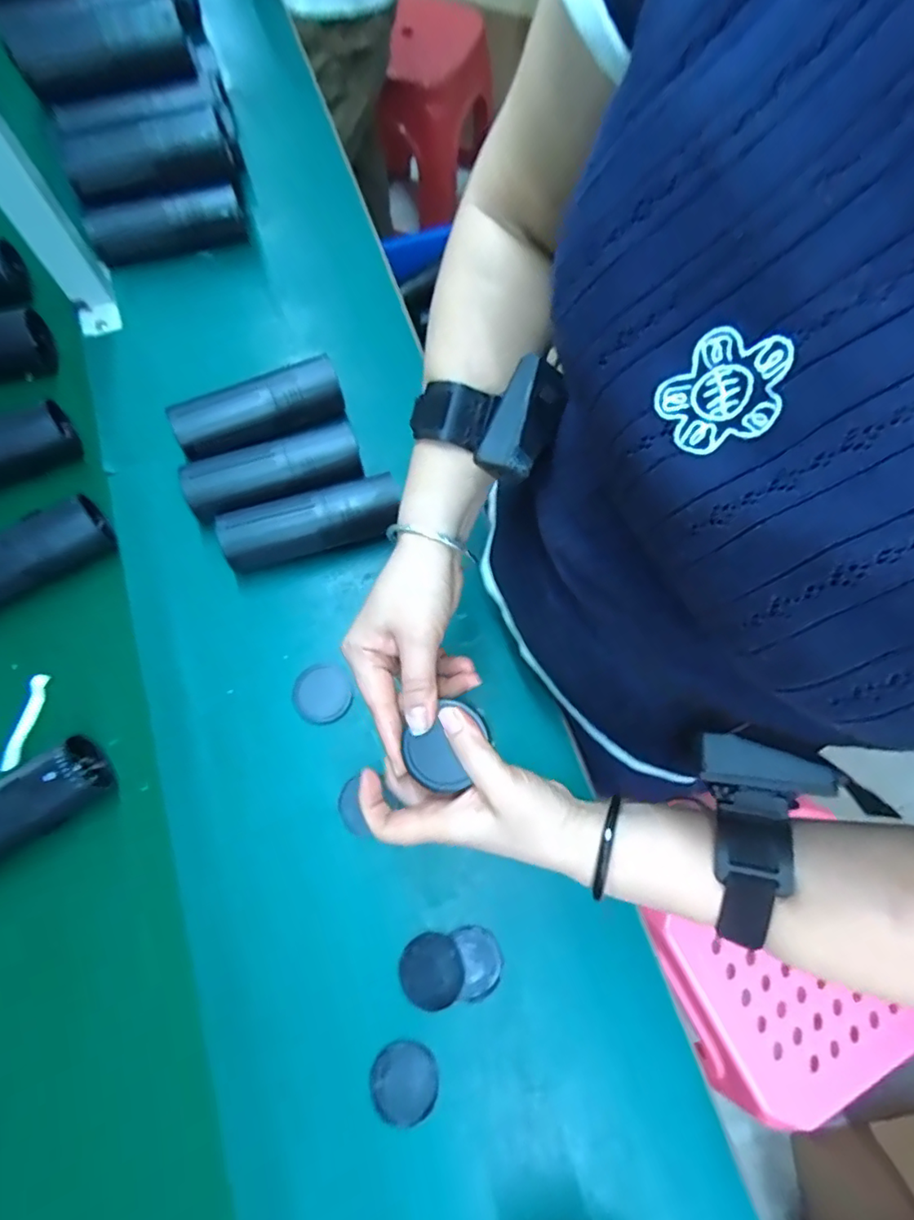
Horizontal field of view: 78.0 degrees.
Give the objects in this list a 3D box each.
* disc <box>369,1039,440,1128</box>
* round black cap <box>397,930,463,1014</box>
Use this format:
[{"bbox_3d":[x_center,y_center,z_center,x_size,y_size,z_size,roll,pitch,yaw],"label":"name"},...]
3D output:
[{"bbox_3d":[-0.039,0.347,0.415,0.048,0.004,0.049,0,72,-1],"label":"disc"},{"bbox_3d":[-0.020,0.279,0.436,0.047,0.004,0.051,0,72,-1],"label":"round black cap"}]

